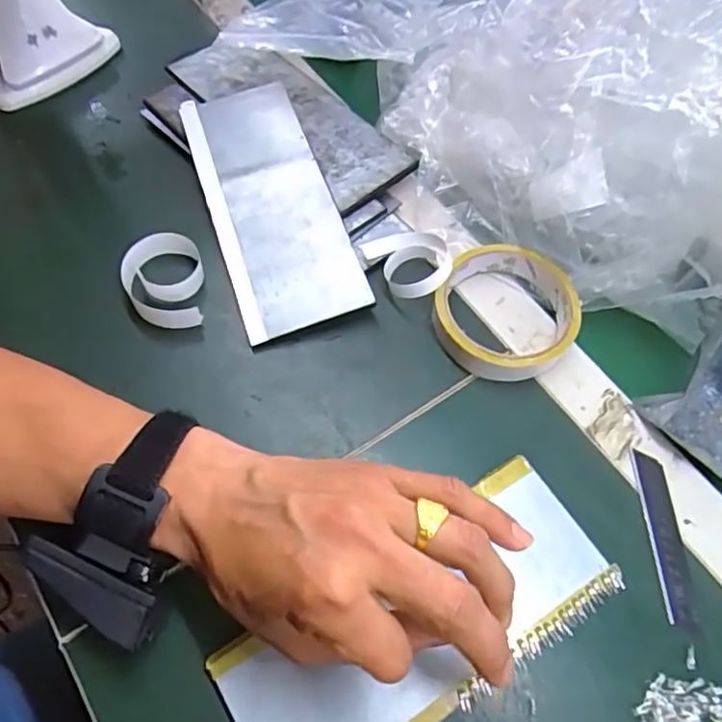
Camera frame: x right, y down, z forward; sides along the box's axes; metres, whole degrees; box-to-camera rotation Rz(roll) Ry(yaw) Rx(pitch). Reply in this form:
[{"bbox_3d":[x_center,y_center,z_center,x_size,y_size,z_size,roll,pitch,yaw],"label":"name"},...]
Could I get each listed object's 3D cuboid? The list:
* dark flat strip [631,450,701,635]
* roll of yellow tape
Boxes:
[{"bbox_3d":[0.170,0.098,0.330,0.017,0.004,0.095,0,60,-2],"label":"dark flat strip"},{"bbox_3d":[0.093,-0.032,0.381,0.087,0.031,0.087,1,60,-2],"label":"roll of yellow tape"}]

